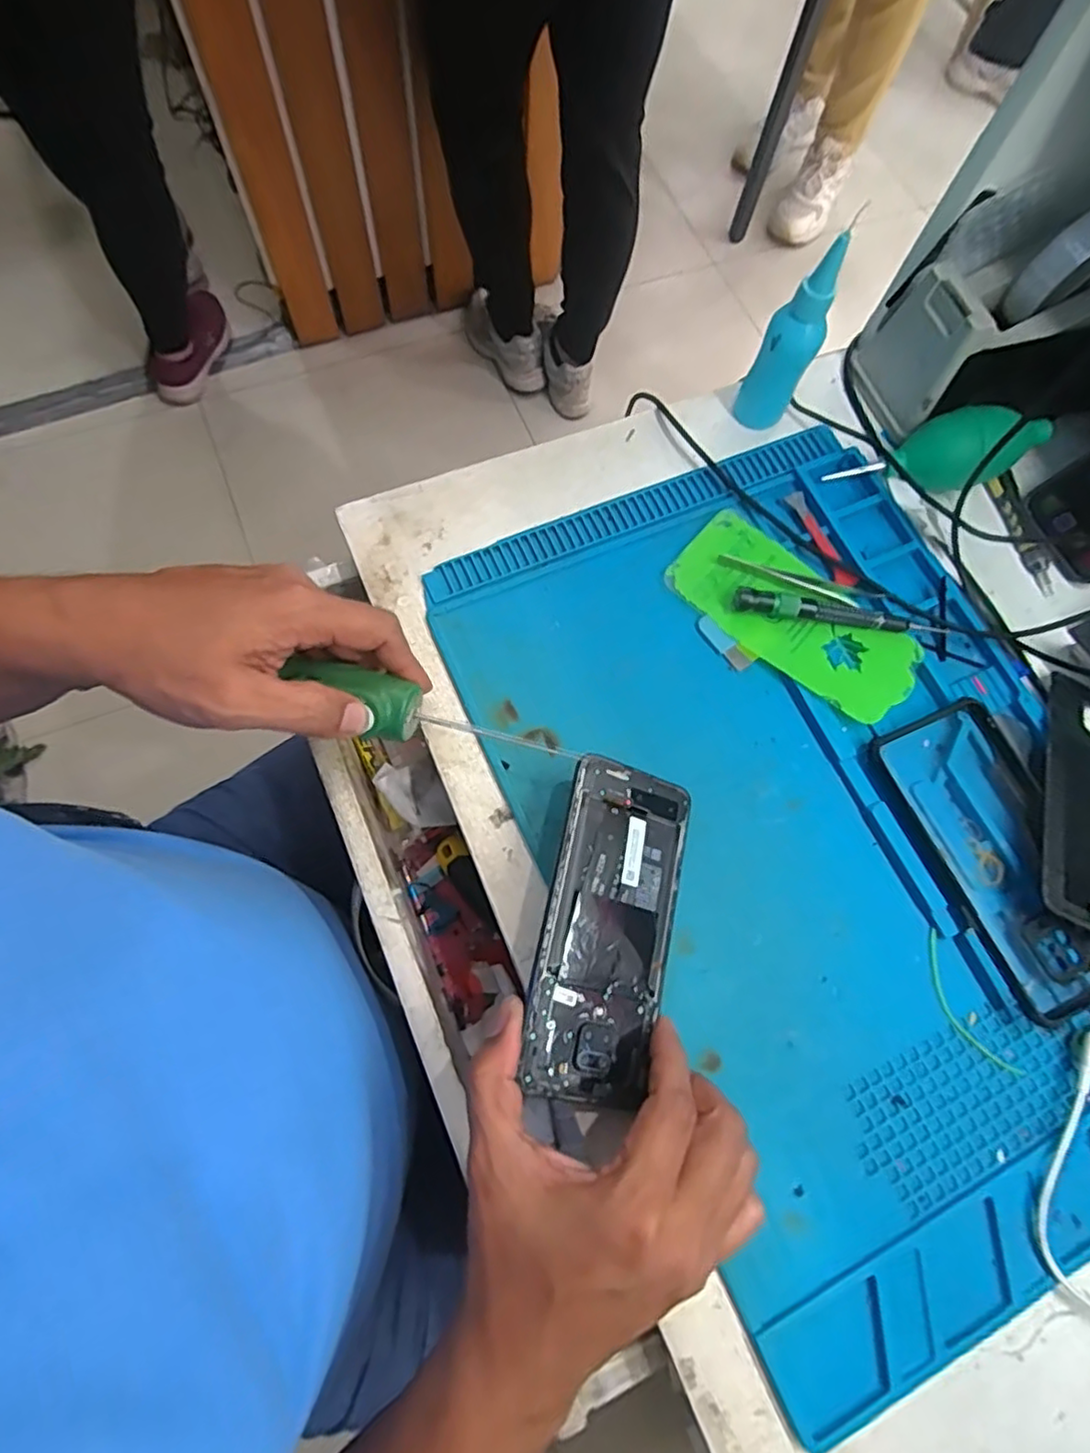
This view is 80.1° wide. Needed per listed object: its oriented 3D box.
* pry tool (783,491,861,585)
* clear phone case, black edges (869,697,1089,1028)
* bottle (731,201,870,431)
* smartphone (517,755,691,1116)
[{"bbox_3d":[0.181,-0.122,0.426,0.014,0.004,0.073,-25,77,-9],"label":"pry tool"},{"bbox_3d":[0.260,0.068,0.366,0.081,0.016,0.165,-22,76,-8],"label":"clear phone case, black edges"},{"bbox_3d":[0.153,-0.239,0.400,0.032,0.121,0.029,32,76,7],"label":"bottle"},{"bbox_3d":[0.033,0.101,0.330,0.073,0.008,0.163,22,69,-22],"label":"smartphone"}]

